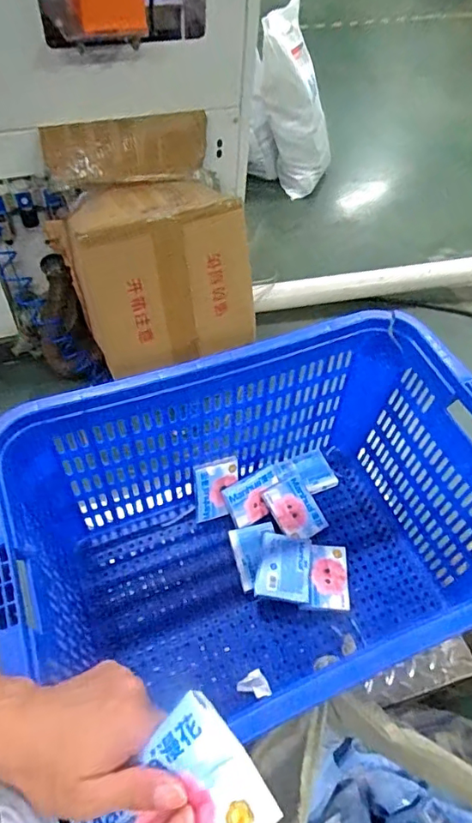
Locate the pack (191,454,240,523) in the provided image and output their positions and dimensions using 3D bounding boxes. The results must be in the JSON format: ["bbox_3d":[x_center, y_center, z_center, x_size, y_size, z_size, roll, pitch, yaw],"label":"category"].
[{"bbox_3d":[-0.035,0.154,1.003,0.088,0.127,0.028,-8,23,-11],"label":"pack"}]

